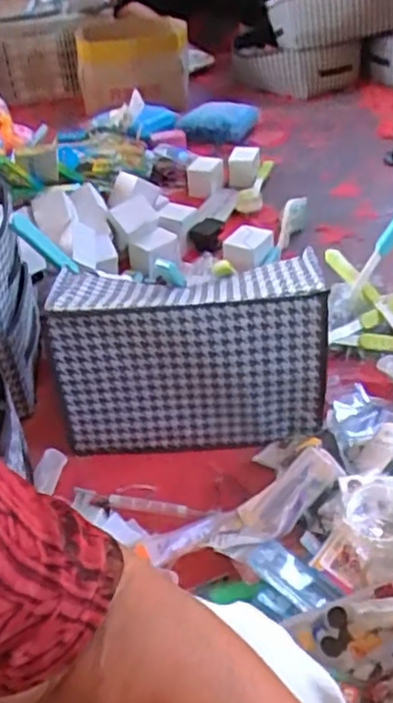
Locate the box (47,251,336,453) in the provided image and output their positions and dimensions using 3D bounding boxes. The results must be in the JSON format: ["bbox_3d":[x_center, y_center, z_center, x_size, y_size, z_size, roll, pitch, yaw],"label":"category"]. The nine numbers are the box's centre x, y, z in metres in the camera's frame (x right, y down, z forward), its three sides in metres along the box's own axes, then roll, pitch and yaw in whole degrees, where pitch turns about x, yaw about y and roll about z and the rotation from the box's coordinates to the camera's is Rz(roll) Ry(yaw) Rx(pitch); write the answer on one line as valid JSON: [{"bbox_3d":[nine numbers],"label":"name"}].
[{"bbox_3d":[-0.007,-0.004,1.090,0.394,0.266,0.177,-3,36,3],"label":"box"}]

